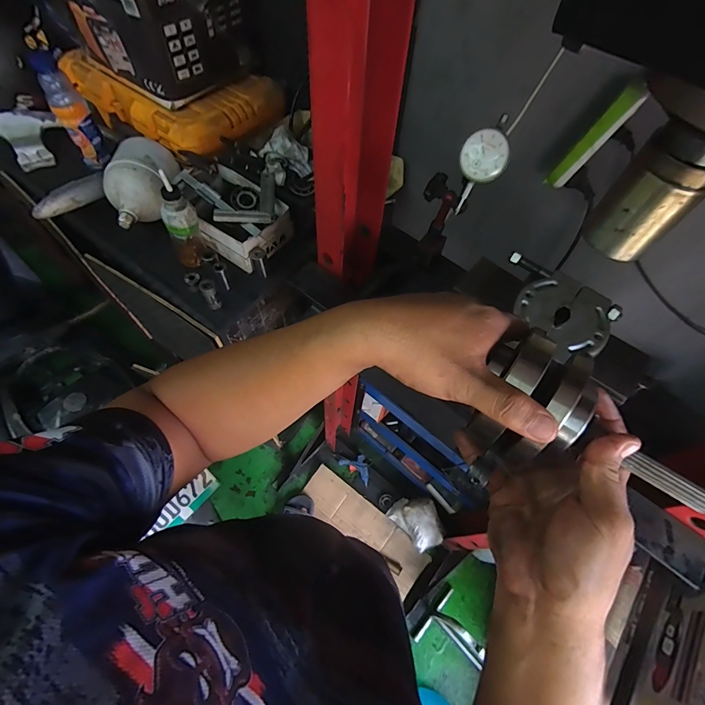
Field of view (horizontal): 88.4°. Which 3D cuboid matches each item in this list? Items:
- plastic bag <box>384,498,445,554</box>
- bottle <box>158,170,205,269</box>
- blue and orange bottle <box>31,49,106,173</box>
[{"bbox_3d":[0.234,0.595,1.284,0.137,0.111,0.184,-35,68,-20],"label":"plastic bag"},{"bbox_3d":[-0.310,-0.229,0.656,0.057,0.164,0.044,7,61,1],"label":"bottle"},{"bbox_3d":[-0.576,-0.490,0.748,0.062,0.196,0.052,-28,66,-17],"label":"blue and orange bottle"}]

